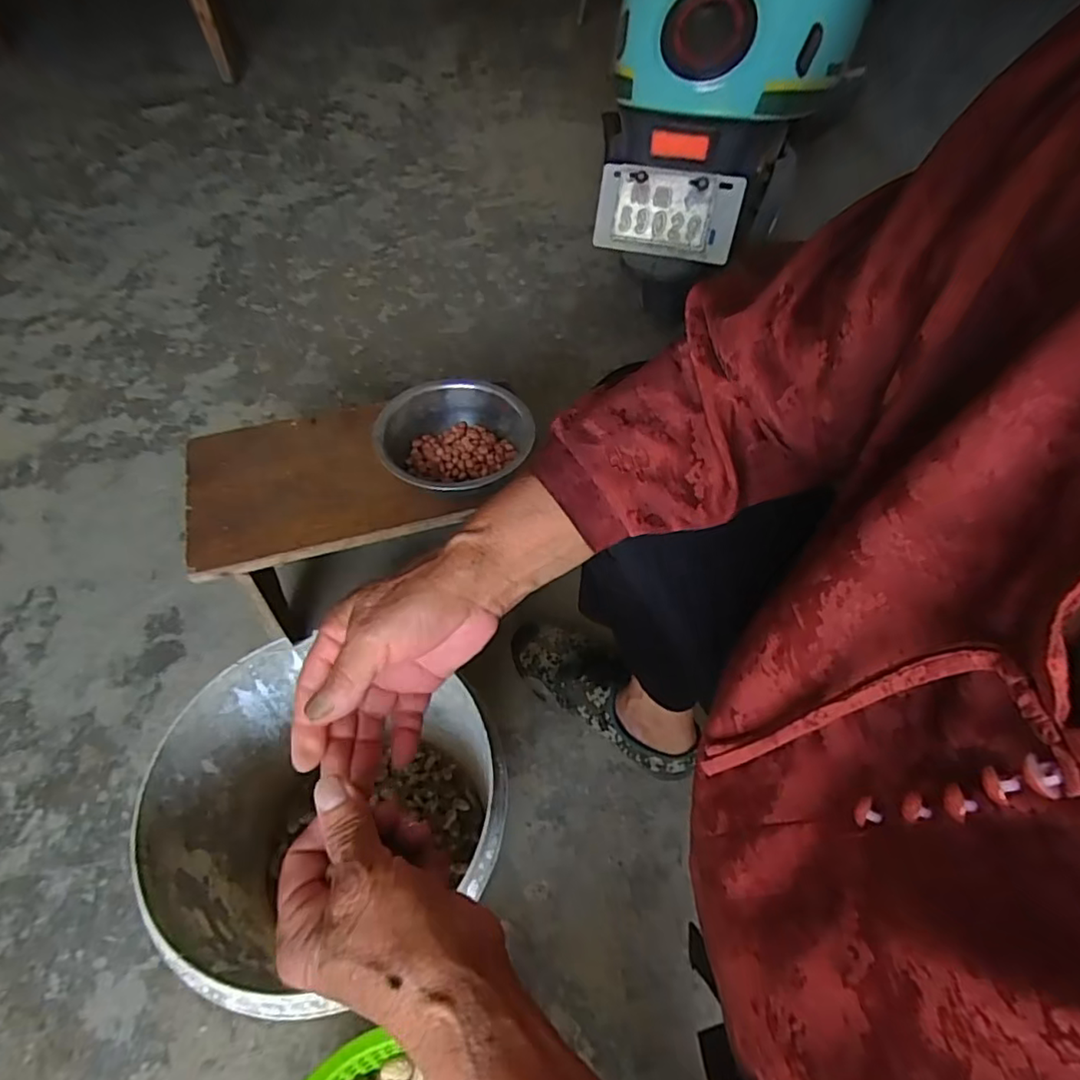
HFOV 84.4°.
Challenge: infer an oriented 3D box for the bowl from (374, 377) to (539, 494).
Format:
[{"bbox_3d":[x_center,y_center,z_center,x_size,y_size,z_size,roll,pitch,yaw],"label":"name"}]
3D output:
[{"bbox_3d":[-0.091,-0.104,0.649,0.158,0.055,0.160,1,53,-1],"label":"bowl"}]

